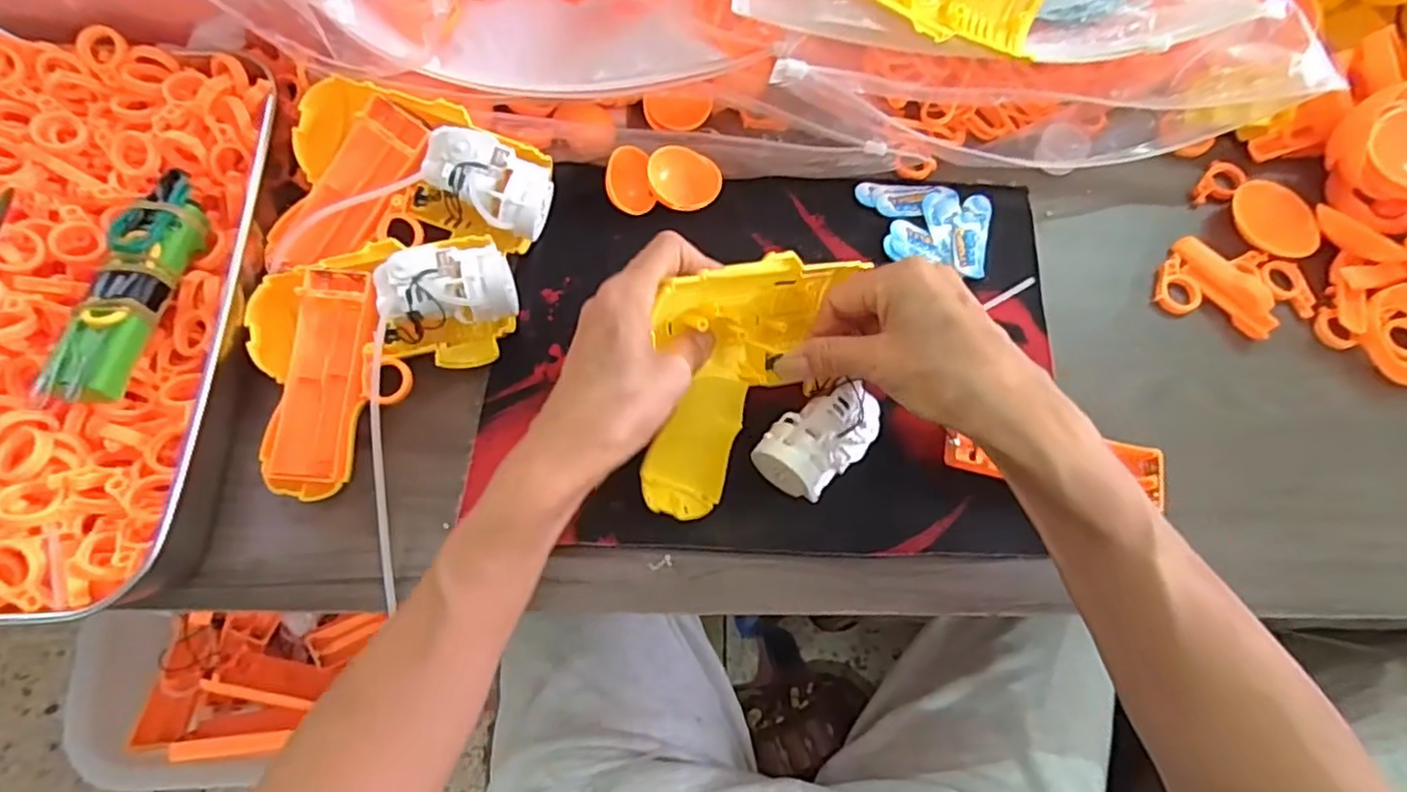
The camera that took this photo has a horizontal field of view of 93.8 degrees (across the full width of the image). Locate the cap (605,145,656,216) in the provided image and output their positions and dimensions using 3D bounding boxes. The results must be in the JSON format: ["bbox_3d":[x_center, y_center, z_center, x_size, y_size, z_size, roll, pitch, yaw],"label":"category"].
[{"bbox_3d":[-0.045,-0.129,0.396,0.026,0.014,0.039,-9,71,-4],"label":"cap"}]

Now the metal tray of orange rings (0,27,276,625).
[{"bbox_3d":[-0.356,-0.049,0.323,0.241,0.048,0.305,-1,71,-2],"label":"metal tray of orange rings"}]

